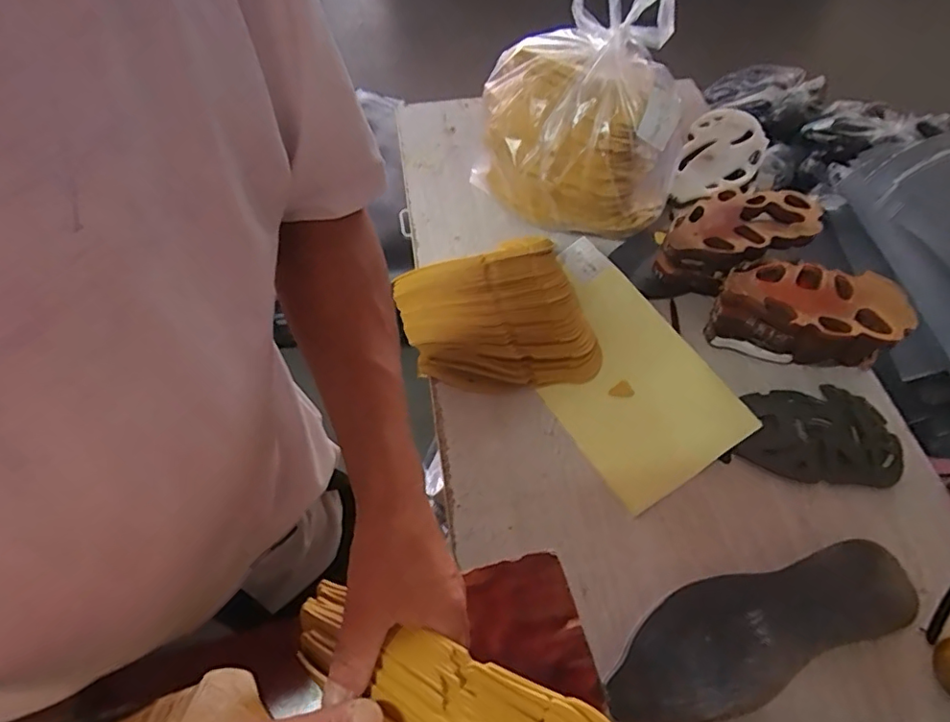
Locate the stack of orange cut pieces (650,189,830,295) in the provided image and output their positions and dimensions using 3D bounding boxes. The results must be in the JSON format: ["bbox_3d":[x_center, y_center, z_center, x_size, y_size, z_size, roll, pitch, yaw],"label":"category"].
[{"bbox_3d":[0.355,-0.170,0.769,0.223,0.081,0.121,-10,58,-7],"label":"stack of orange cut pieces"}]

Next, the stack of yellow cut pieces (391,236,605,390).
[{"bbox_3d":[0.026,-0.054,0.724,0.229,0.075,0.197,-15,59,-10],"label":"stack of yellow cut pieces"}]

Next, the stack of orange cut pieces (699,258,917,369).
[{"bbox_3d":[0.417,-0.061,0.708,0.208,0.097,0.115,15,59,9],"label":"stack of orange cut pieces"}]

